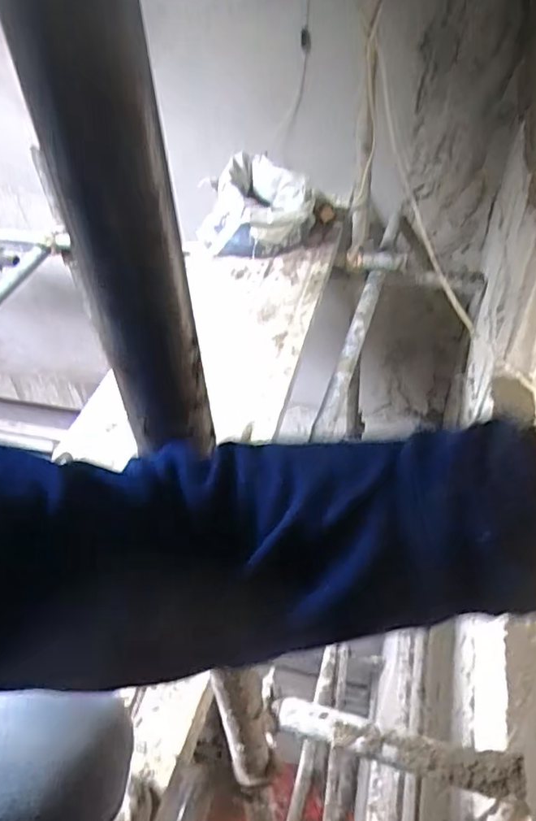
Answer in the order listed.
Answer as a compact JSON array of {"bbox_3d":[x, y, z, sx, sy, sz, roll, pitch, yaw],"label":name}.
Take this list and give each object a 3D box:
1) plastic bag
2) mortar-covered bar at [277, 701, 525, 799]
[{"bbox_3d":[-0.001,-0.612,1.760,0.421,0.239,0.371,5,44,7],"label":"plastic bag"},{"bbox_3d":[0.168,0.445,0.806,0.326,0.043,0.061,10,45,13],"label":"mortar-covered bar"}]

